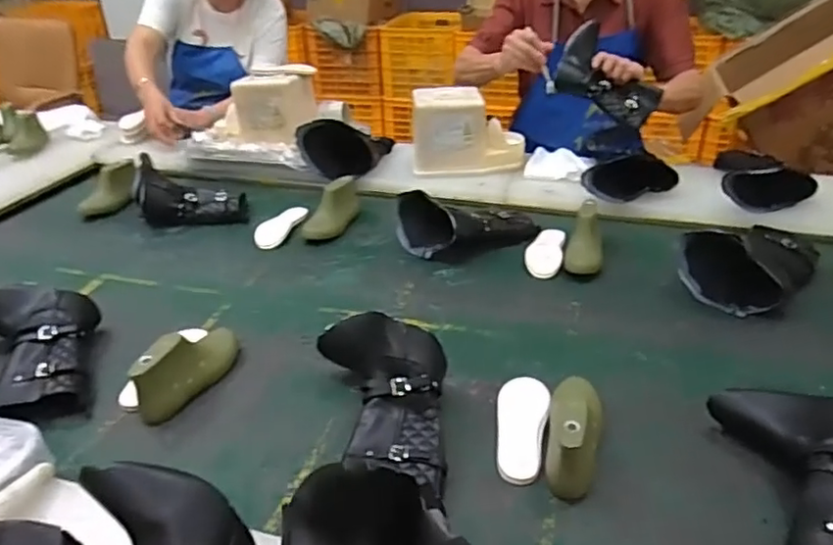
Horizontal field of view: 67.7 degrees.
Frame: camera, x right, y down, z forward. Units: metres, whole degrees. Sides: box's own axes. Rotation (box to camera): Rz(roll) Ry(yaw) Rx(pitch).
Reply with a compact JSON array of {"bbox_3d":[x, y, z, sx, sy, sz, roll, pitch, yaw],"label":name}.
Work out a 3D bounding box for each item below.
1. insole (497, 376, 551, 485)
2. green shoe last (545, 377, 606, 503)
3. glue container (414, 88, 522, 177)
[{"bbox_3d":[0.126,0.183,0.747,0.059,0.014,0.165,6,31,12],"label":"insole"},{"bbox_3d":[0.185,0.165,0.707,0.063,0.076,0.176,7,31,14],"label":"green shoe last"},{"bbox_3d":[0.113,-0.305,1.352,0.238,0.167,0.101,-4,31,-4],"label":"glue container"}]

